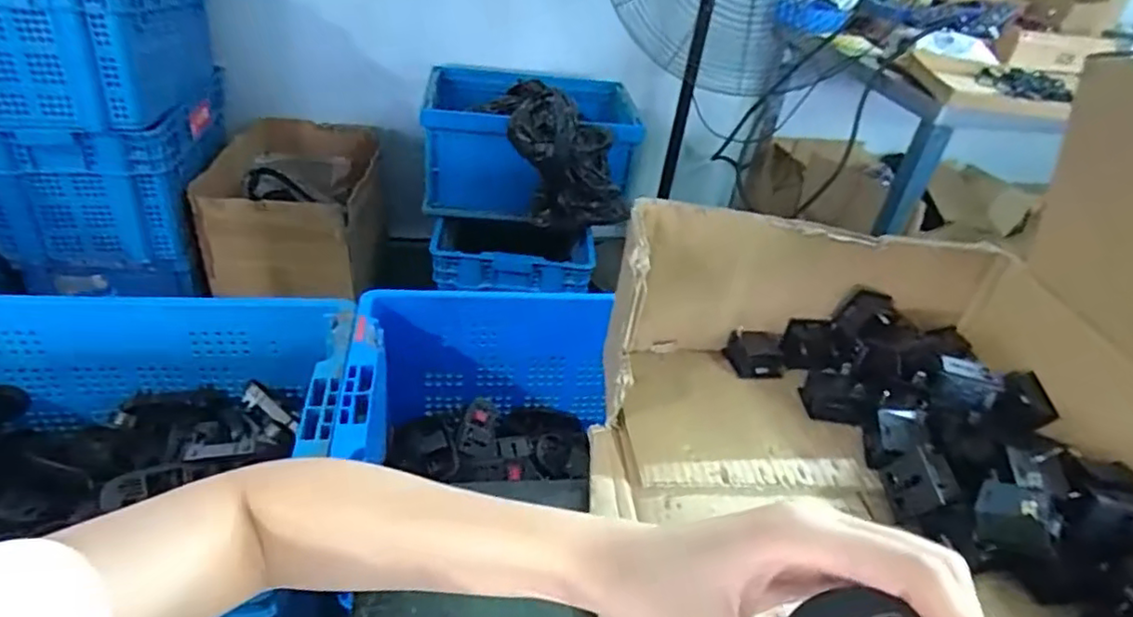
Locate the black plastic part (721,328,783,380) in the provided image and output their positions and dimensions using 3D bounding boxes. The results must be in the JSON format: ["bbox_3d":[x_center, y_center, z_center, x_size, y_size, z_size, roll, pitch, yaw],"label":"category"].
[{"bbox_3d":[0.167,0.042,0.560,0.048,0.020,0.044,3,35,-7],"label":"black plastic part"}]

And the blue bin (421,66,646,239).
[{"bbox_3d":[-0.104,-0.429,1.687,0.541,0.273,0.405,7,35,-2],"label":"blue bin"}]

